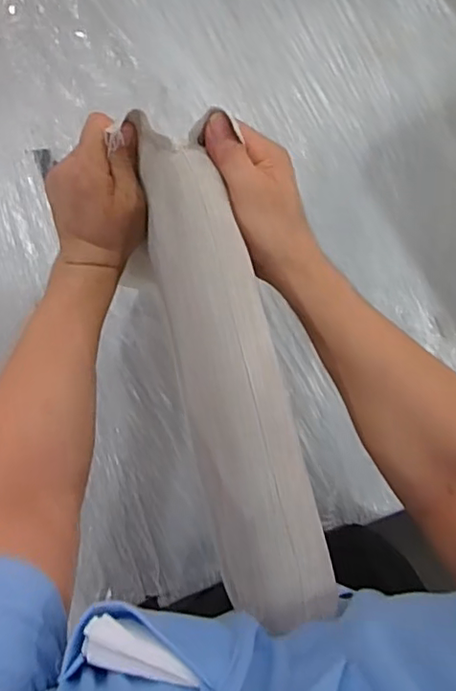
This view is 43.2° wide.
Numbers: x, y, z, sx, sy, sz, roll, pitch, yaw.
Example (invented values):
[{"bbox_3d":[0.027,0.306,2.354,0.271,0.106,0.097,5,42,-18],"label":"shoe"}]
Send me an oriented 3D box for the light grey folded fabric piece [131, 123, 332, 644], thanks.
[{"bbox_3d":[-0.001,0.013,0.427,0.072,0.068,0.360,-15,78,-3],"label":"light grey folded fabric piece"}]

